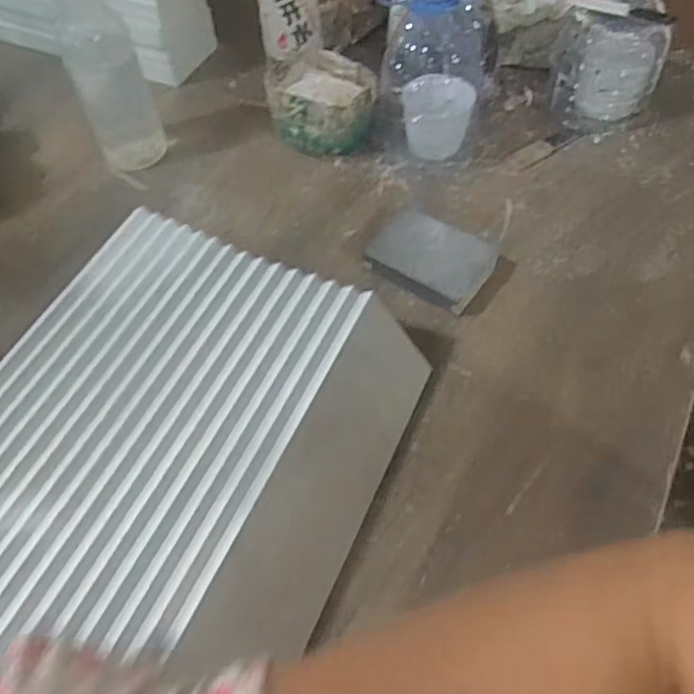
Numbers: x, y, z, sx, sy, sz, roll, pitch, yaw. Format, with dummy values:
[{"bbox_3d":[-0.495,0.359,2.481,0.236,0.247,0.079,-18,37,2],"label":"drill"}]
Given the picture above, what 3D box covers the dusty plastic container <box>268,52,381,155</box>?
[{"bbox_3d":[-0.026,-0.240,0.643,0.112,0.068,0.086,30,62,21],"label":"dusty plastic container"}]

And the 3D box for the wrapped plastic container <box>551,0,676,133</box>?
[{"bbox_3d":[0.259,-0.285,0.633,0.104,0.105,0.081,16,58,13],"label":"wrapped plastic container"}]

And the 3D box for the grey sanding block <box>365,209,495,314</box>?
[{"bbox_3d":[0.073,-0.076,0.555,0.100,0.024,0.075,32,63,22],"label":"grey sanding block"}]

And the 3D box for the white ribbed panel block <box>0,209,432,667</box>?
[{"bbox_3d":[-0.172,0.168,0.365,0.255,0.072,0.550,20,60,15],"label":"white ribbed panel block"}]

